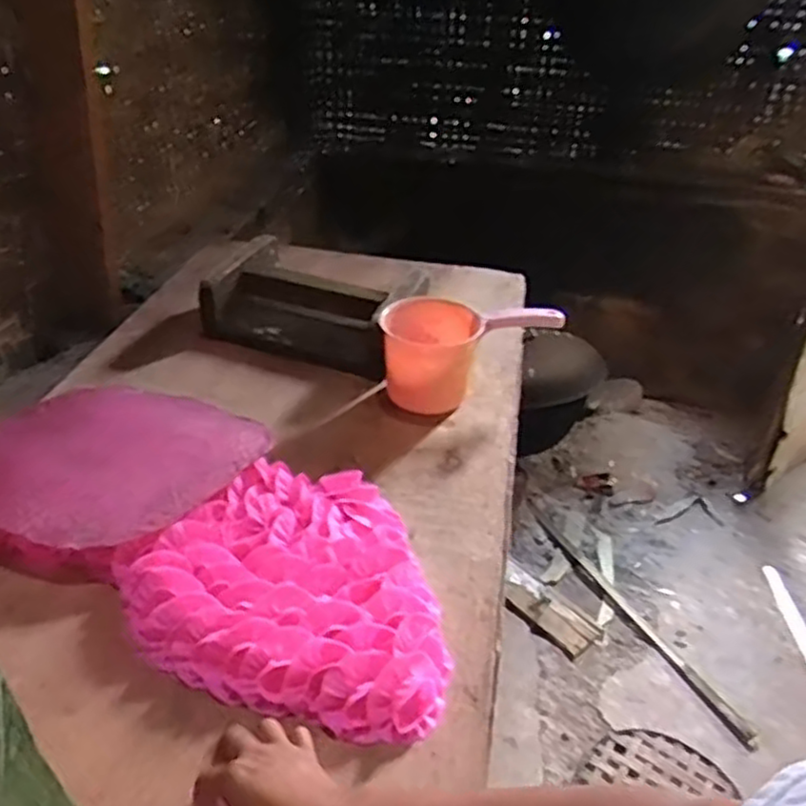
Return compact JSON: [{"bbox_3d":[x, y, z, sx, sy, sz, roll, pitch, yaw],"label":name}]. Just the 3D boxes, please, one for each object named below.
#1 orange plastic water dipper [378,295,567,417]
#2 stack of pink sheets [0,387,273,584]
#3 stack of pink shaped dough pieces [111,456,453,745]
[{"bbox_3d":[0.093,-0.061,1.038,0.248,0.133,0.114,6,33,2],"label":"orange plastic water dipper"},{"bbox_3d":[-0.336,0.072,0.857,0.310,0.051,0.292,8,33,6],"label":"stack of pink sheets"},{"bbox_3d":[-0.104,0.168,0.747,0.339,0.041,0.296,12,34,11],"label":"stack of pink shaped dough pieces"}]

